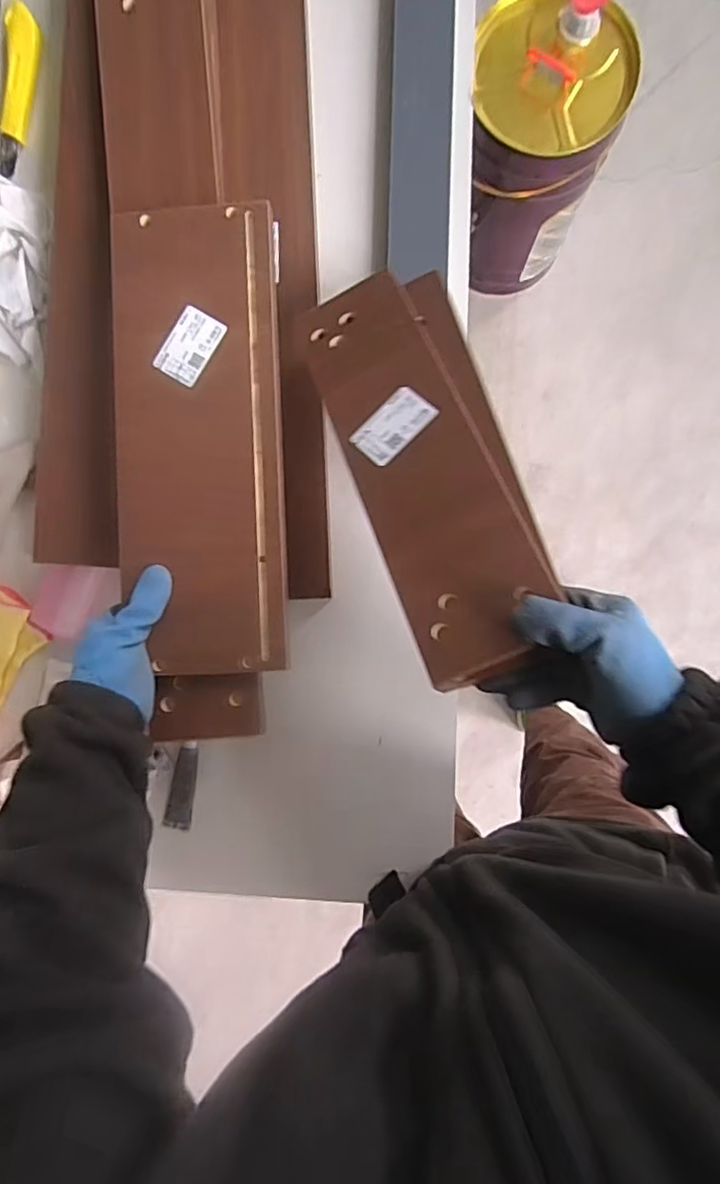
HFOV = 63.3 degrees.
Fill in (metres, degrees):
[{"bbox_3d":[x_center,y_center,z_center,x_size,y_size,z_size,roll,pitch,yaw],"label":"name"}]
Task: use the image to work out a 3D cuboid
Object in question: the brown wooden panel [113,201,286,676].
[{"bbox_3d":[-0.134,-0.133,0.497,0.141,0.012,0.395,-5,87,3],"label":"brown wooden panel"}]

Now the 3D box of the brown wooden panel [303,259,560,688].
[{"bbox_3d":[0.049,-0.110,0.449,0.121,0.023,0.355,-16,67,3],"label":"brown wooden panel"}]

